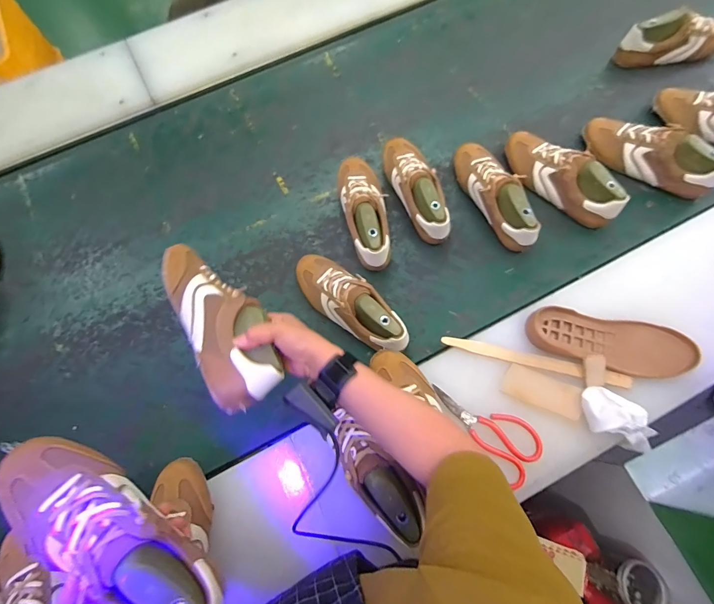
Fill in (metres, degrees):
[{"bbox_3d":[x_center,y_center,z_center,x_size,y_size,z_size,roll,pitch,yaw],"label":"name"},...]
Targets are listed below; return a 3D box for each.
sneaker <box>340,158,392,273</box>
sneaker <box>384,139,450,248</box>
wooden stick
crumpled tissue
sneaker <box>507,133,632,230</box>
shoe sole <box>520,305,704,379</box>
[{"bbox_3d":[0.017,-0.188,0.740,0.084,0.094,0.257,-13,69,-2],"label":"sneaker"},{"bbox_3d":[0.126,-0.241,0.754,0.083,0.095,0.275,-16,71,-3],"label":"sneaker"},{"bbox_3d":[0.296,0.098,0.598,0.302,0.009,0.022,13,72,7],"label":"wooden stick"},{"bbox_3d":[0.410,0.187,0.553,0.133,0.054,0.070,39,76,-3],"label":"crumpled tissue"},{"bbox_3d":[0.418,-0.261,0.742,0.075,0.094,0.261,-41,74,-11],"label":"sneaker"},{"bbox_3d":[0.421,0.064,0.602,0.260,0.024,0.089,13,70,8],"label":"shoe sole"}]

